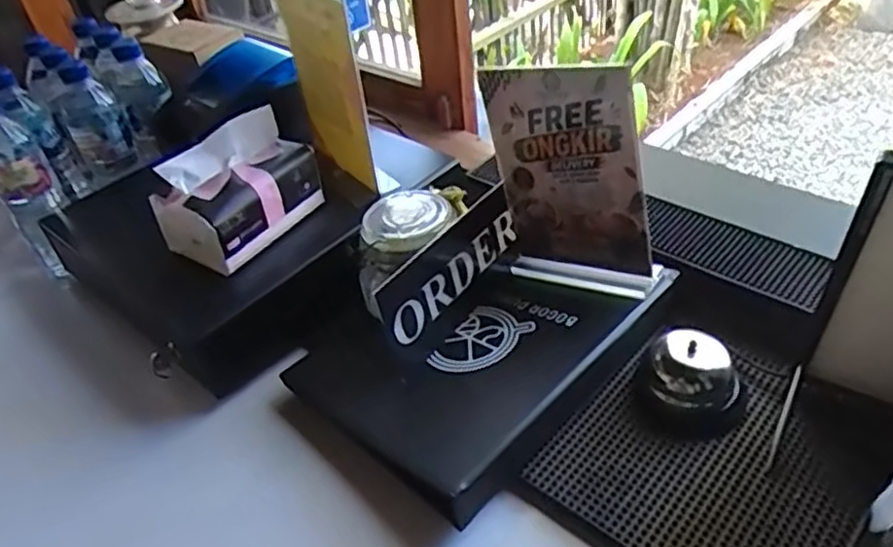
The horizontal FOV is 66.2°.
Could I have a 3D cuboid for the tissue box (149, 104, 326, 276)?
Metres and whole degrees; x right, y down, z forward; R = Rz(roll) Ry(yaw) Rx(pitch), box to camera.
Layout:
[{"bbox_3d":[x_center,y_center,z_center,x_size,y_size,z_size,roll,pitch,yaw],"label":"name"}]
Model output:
[{"bbox_3d":[-0.206,-0.087,0.683,0.085,0.098,0.146,21,48,29],"label":"tissue box"}]

